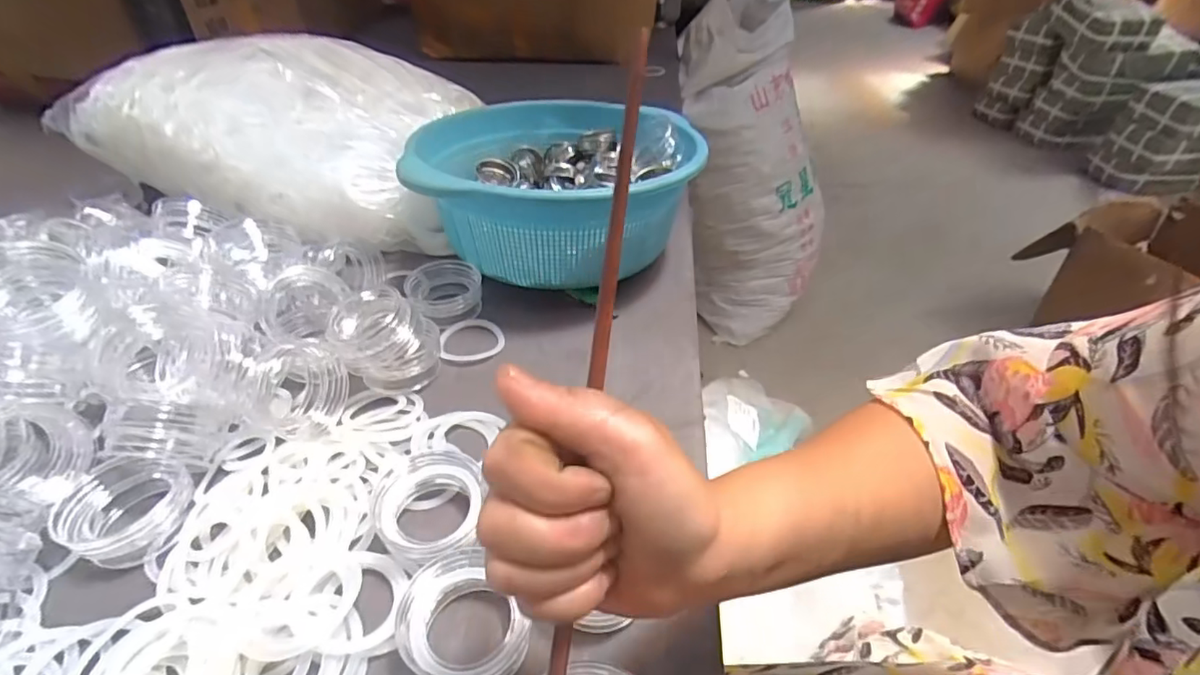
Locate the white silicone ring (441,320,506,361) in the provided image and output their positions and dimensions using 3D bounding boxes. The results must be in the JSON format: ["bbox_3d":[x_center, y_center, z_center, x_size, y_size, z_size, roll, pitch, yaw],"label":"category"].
[{"bbox_3d":[-0.113,0.000,0.504,0.055,0.013,0.050,0,40,0],"label":"white silicone ring"}]

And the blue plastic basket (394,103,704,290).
[{"bbox_3d":[-0.042,-0.151,0.595,0.268,0.132,0.286,5,40,5],"label":"blue plastic basket"}]

